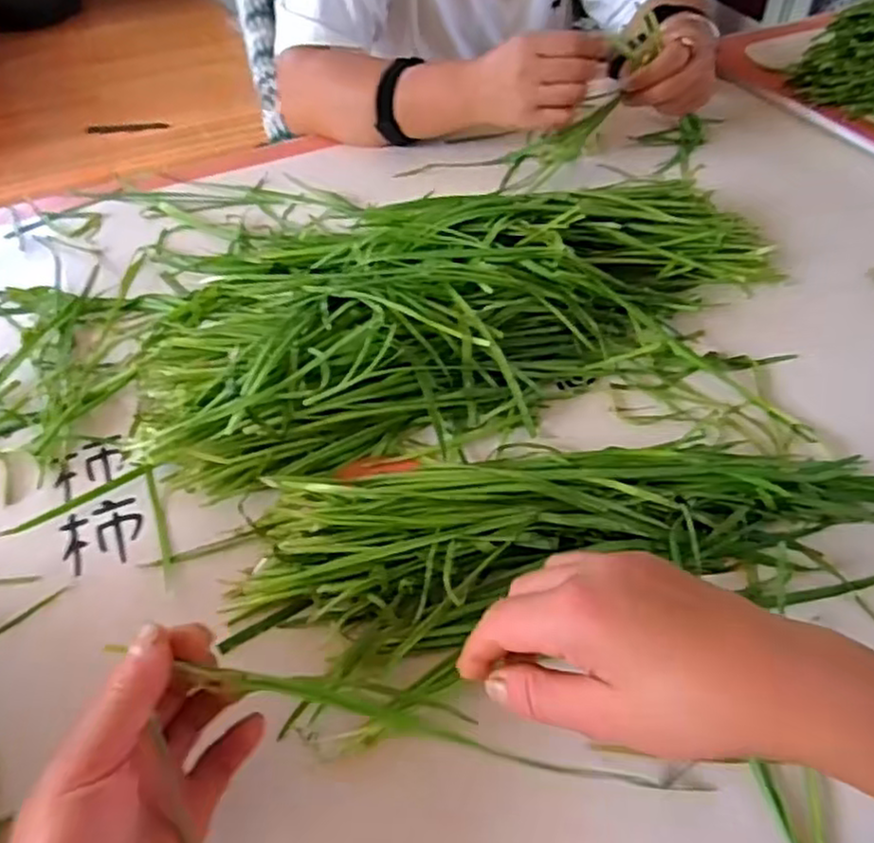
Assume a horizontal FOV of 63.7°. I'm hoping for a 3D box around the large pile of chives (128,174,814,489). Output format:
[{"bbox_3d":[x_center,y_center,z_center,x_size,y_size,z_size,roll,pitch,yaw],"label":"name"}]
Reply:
[{"bbox_3d":[0.027,-0.084,0.511,0.449,0.059,0.246,-6,49,-3],"label":"large pile of chives"}]

